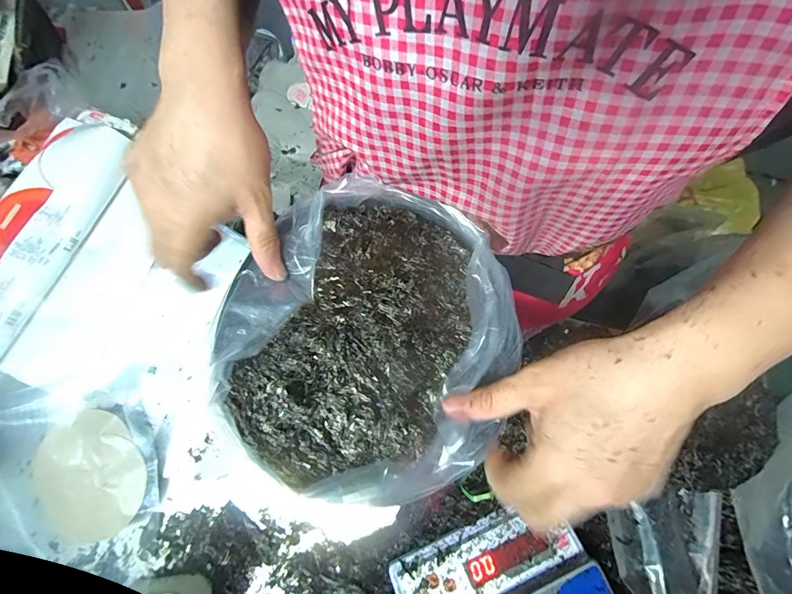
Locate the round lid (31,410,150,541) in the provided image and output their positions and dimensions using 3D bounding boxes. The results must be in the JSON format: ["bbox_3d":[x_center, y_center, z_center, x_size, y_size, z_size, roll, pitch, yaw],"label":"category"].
[{"bbox_3d":[-0.488,0.279,0.621,0.182,0.028,0.177,0,73,1],"label":"round lid"}]

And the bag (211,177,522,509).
[{"bbox_3d":[-0.018,0.023,0.273,0.195,0.033,0.212,28,78,7],"label":"bag"}]

